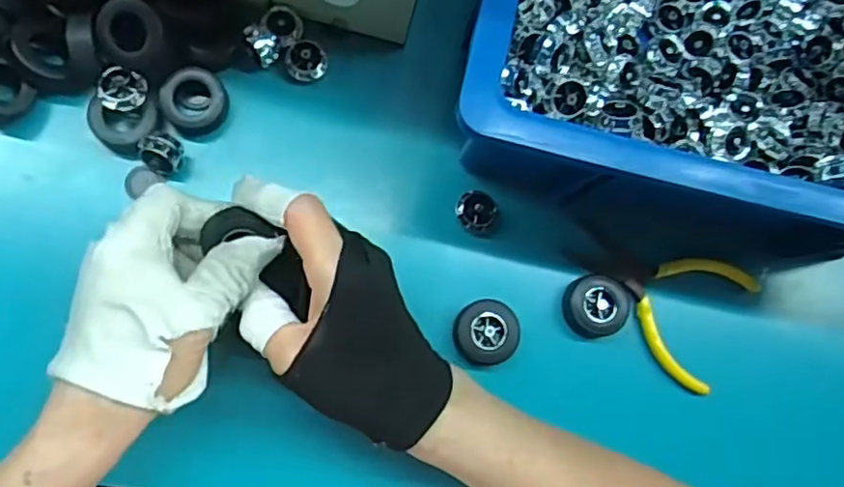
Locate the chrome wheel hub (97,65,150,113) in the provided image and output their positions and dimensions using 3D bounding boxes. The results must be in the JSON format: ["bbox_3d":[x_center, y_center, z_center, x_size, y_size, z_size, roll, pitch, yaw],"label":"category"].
[{"bbox_3d":[-0.166,-0.085,0.360,0.024,0.014,0.023,1,82,-10],"label":"chrome wheel hub"}]

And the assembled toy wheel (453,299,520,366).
[{"bbox_3d":[0.038,0.052,0.383,0.037,0.020,0.037,1,82,-10],"label":"assembled toy wheel"}]

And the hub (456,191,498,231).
[{"bbox_3d":[0.033,-0.020,0.392,0.022,0.011,0.025,-43,91,-13],"label":"hub"}]

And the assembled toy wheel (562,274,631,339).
[{"bbox_3d":[0.106,0.039,0.392,0.036,0.017,0.037,1,82,-10],"label":"assembled toy wheel"}]

